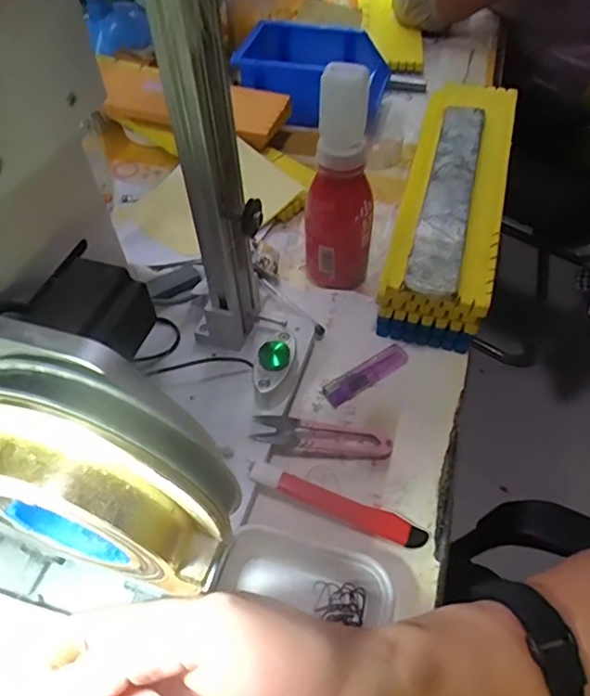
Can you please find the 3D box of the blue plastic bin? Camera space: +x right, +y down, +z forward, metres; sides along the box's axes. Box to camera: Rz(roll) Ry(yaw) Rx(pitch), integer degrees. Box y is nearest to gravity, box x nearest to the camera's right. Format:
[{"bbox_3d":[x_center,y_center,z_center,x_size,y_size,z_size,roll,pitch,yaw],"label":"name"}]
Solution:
[{"bbox_3d":[0.021,-0.343,0.667,0.182,0.064,0.122,11,53,9],"label":"blue plastic bin"}]

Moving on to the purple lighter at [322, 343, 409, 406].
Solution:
[{"bbox_3d":[0.058,0.021,0.432,0.077,0.007,0.021,-31,58,-22],"label":"purple lighter"}]

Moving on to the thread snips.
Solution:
[{"bbox_3d":[0.021,0.066,0.398,0.100,0.016,0.024,1,52,1],"label":"thread snips"}]

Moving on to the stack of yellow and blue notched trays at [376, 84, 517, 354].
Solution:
[{"bbox_3d":[0.157,-0.150,0.529,0.089,0.069,0.342,13,53,9],"label":"stack of yellow and blue notched trays"}]

